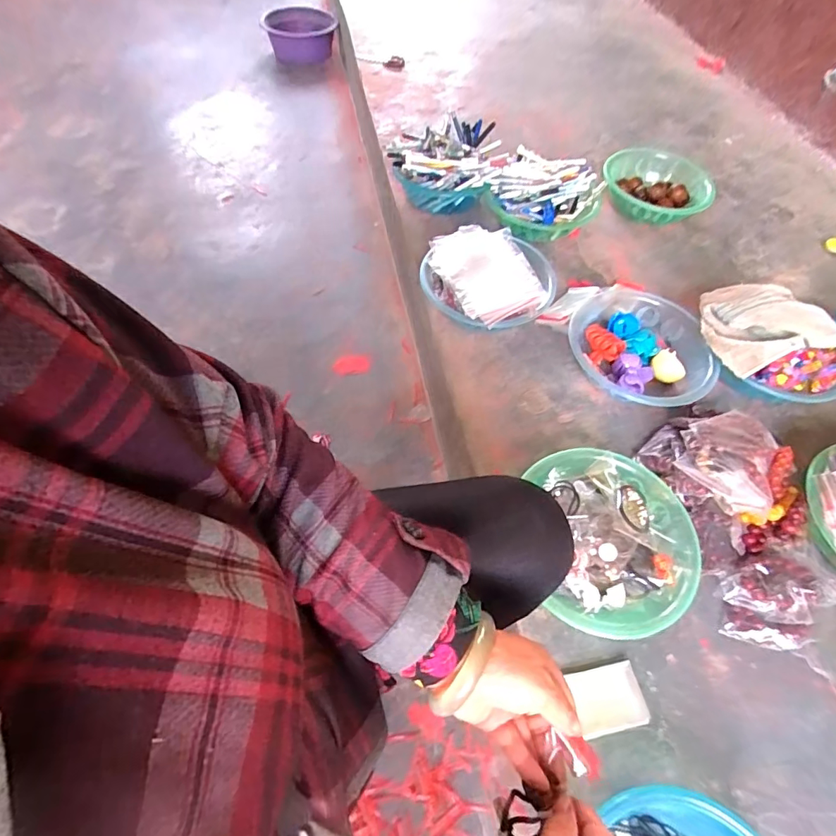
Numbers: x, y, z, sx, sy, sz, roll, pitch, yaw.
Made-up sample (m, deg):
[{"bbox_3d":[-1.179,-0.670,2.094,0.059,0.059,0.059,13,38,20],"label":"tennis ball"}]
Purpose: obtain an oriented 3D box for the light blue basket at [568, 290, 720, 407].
[{"bbox_3d":[0.376,-0.121,0.811,0.226,0.069,0.222,2,58,-2],"label":"light blue basket"}]

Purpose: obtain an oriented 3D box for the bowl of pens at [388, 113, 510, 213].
[{"bbox_3d":[0.058,-0.557,1.047,0.226,0.131,0.228,-6,58,-7],"label":"bowl of pens"}]

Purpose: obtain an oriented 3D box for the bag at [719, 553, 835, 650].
[{"bbox_3d":[0.476,0.233,0.613,0.172,0.046,0.110,-15,60,-13],"label":"bag"}]

